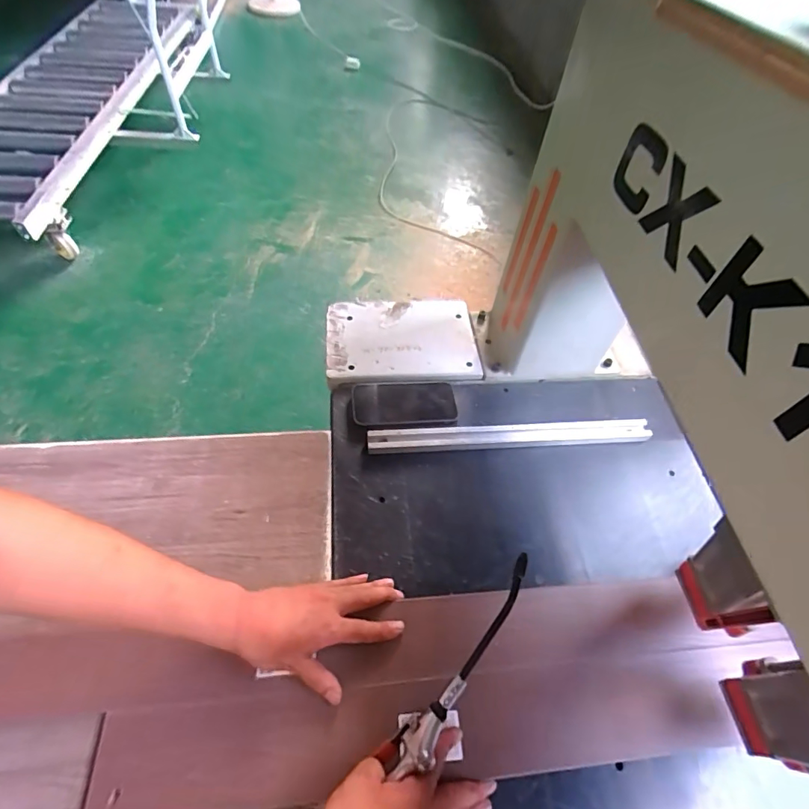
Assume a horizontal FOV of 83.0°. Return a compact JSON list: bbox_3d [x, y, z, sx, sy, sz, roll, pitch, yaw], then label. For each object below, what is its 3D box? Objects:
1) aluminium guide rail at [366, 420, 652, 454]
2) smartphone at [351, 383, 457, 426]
[{"bbox_3d":[0.158,0.046,0.677,0.423,0.015,0.034,-2,56,-6],"label":"aluminium guide rail"},{"bbox_3d":[0.000,-0.003,0.691,0.156,0.011,0.080,-1,55,-5],"label":"smartphone"}]

